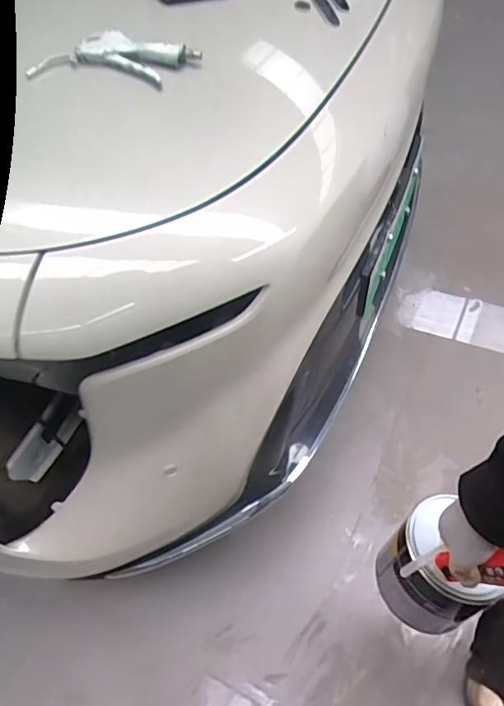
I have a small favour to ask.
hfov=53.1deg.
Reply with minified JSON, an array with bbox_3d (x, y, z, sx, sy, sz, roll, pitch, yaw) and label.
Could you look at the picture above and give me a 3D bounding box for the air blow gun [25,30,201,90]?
[{"bbox_3d":[-0.197,-0.419,0.715,0.235,0.037,0.067,3,57,12],"label":"air blow gun"}]

